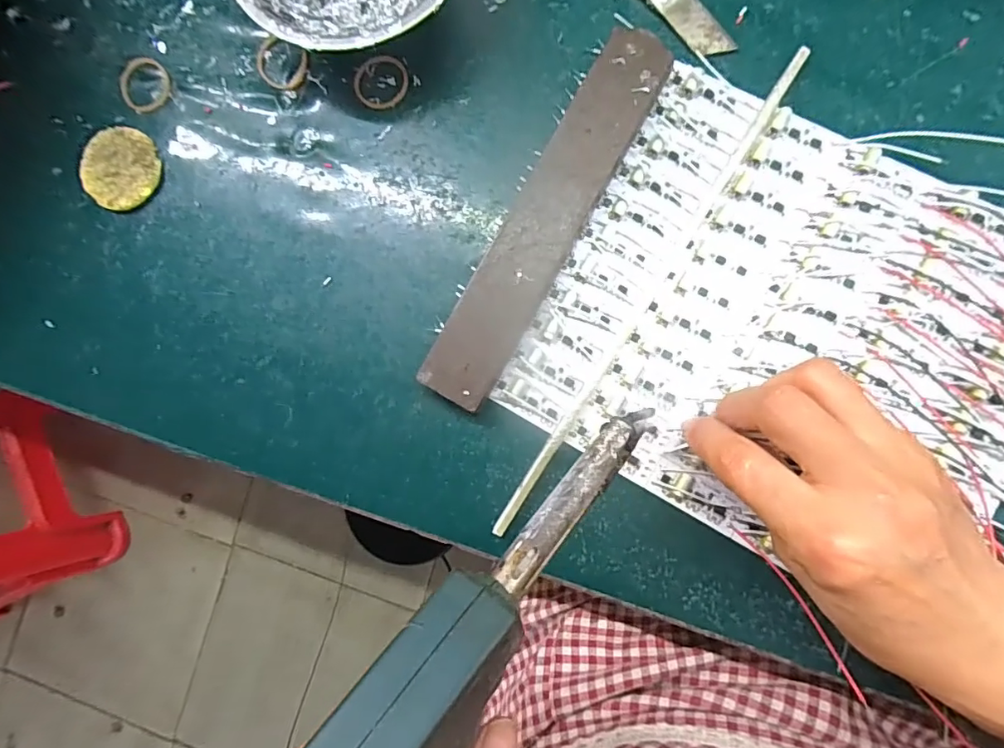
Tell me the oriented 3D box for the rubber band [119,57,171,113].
[{"bbox_3d":[-0.203,-0.164,0.294,0.030,0.004,0.029,0,86,6],"label":"rubber band"}]

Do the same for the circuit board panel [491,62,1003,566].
[{"bbox_3d":[0.140,-0.018,0.250,0.226,0.008,0.193,29,89,7],"label":"circuit board panel"}]

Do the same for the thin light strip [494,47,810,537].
[{"bbox_3d":[0.074,-0.040,0.257,0.008,0.007,0.274,33,90,7],"label":"thin light strip"}]

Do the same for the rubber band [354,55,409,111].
[{"bbox_3d":[-0.066,-0.158,0.282,0.030,0.004,0.030,0,86,6],"label":"rubber band"}]

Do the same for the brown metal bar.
[{"bbox_3d":[0.022,-0.075,0.259,0.035,0.018,0.197,29,89,7],"label":"brown metal bar"}]

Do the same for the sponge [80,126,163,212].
[{"bbox_3d":[-0.213,-0.115,0.291,0.041,0.007,0.045,0,86,6],"label":"sponge"}]

